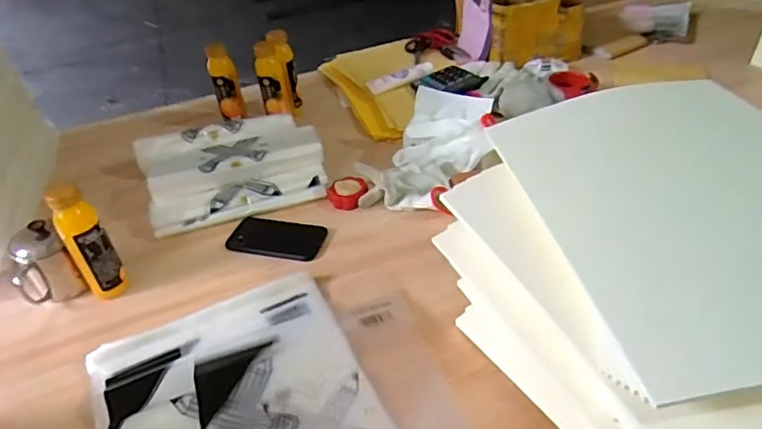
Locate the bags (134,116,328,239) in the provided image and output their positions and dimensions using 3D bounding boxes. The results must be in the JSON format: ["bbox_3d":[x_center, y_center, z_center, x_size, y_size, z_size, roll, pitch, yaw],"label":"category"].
[{"bbox_3d":[-0.264,-0.086,0.963,0.305,0.075,0.246,-17,39,-13],"label":"bags"}]

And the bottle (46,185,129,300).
[{"bbox_3d":[-0.394,0.044,0.744,0.052,0.169,0.045,-32,45,-29],"label":"bottle"}]

